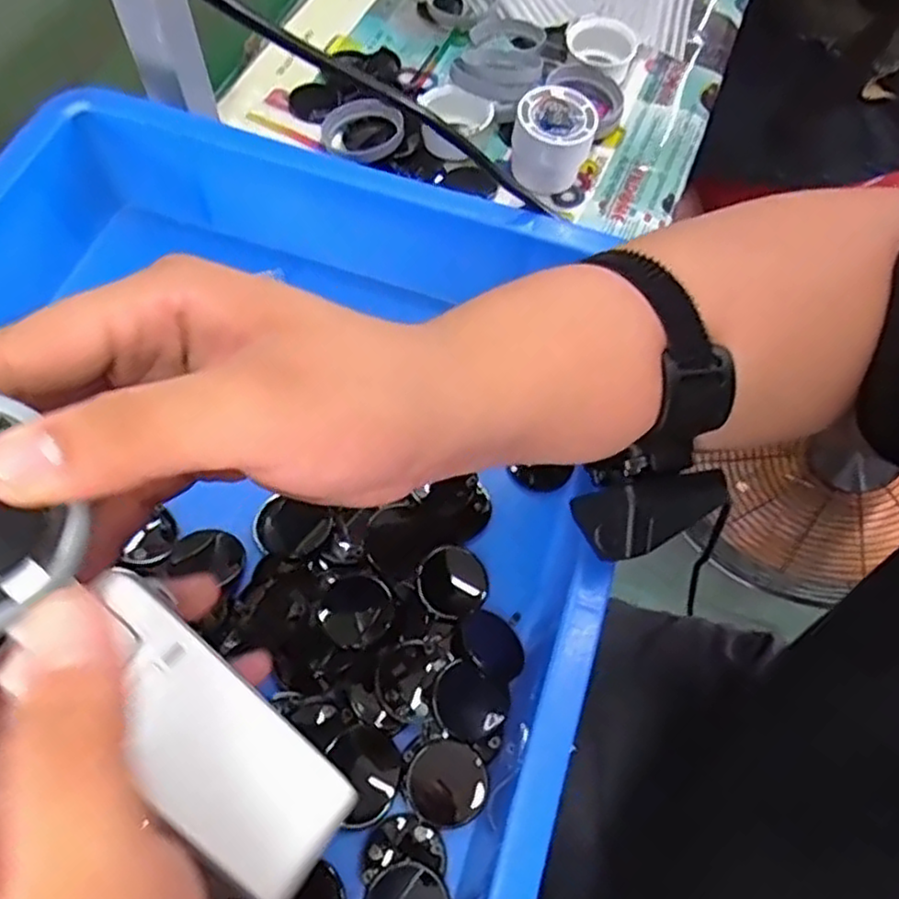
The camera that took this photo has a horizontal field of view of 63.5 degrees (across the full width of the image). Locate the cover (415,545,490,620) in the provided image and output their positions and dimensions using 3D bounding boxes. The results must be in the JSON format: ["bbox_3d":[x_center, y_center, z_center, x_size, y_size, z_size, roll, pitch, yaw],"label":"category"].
[{"bbox_3d":[0.002,0.069,0.380,0.036,0.006,0.038,1,63,-2],"label":"cover"}]

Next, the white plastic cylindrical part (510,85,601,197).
[{"bbox_3d":[0.072,-0.213,0.507,0.054,0.050,0.049,13,63,4],"label":"white plastic cylindrical part"}]

